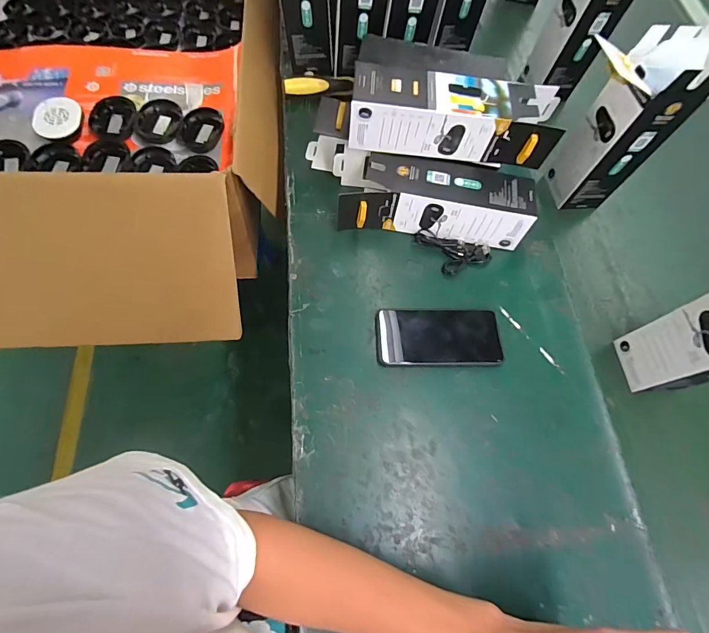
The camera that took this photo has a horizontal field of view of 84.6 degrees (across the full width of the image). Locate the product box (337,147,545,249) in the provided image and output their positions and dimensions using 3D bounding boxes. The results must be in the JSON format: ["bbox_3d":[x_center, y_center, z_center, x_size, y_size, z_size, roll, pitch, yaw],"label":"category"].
[{"bbox_3d":[0.104,-0.169,0.557,0.281,0.071,0.100,7,69,-2],"label":"product box"}]

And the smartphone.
[{"bbox_3d":[0.111,0.027,0.509,0.161,0.012,0.077,2,68,-4],"label":"smartphone"}]

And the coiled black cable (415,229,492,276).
[{"bbox_3d":[0.143,-0.090,0.563,0.111,0.020,0.058,10,67,0],"label":"coiled black cable"}]

